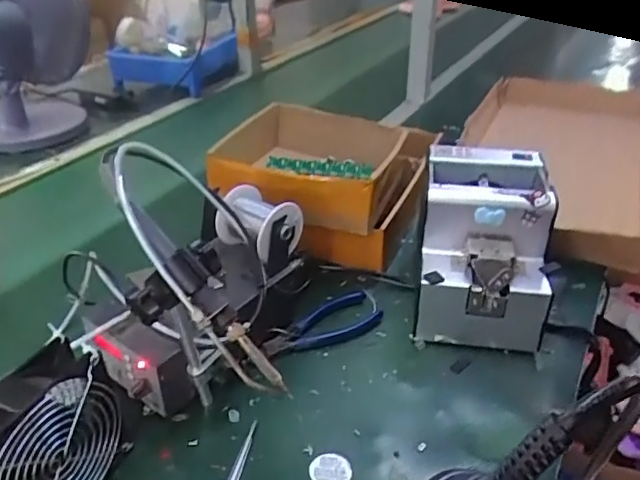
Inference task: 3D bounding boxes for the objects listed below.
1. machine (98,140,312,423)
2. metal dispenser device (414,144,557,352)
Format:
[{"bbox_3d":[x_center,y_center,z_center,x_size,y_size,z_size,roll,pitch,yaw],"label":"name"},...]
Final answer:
[{"bbox_3d":[-0.112,0.036,0.517,0.177,0.219,0.244,2,33,5],"label":"machine"},{"bbox_3d":[0.167,0.004,0.612,0.131,0.140,0.168,4,33,7],"label":"metal dispenser device"}]

